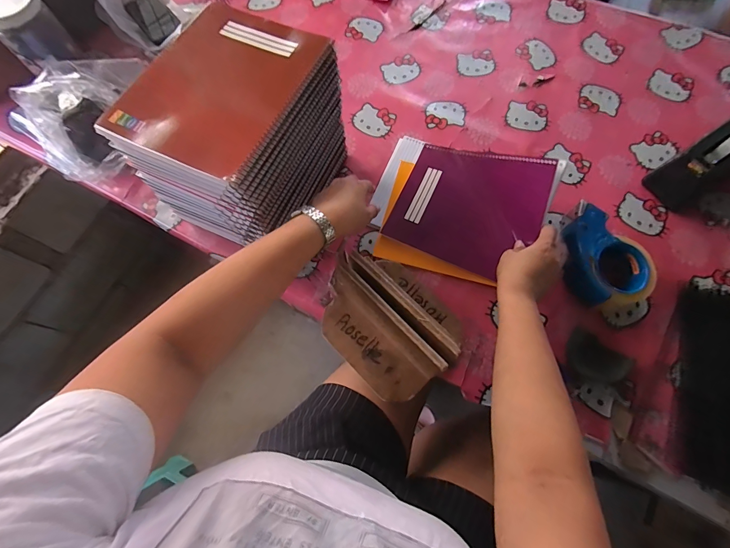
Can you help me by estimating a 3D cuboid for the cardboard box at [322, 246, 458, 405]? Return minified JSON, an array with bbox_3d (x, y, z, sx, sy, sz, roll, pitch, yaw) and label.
[{"bbox_3d":[0.036,0.061,0.505,0.168,0.129,0.194,-43,74,-12],"label":"cardboard box"}]

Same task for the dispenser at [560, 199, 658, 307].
[{"bbox_3d":[0.376,-0.031,0.563,0.107,0.060,0.164,-5,70,0],"label":"dispenser"}]

